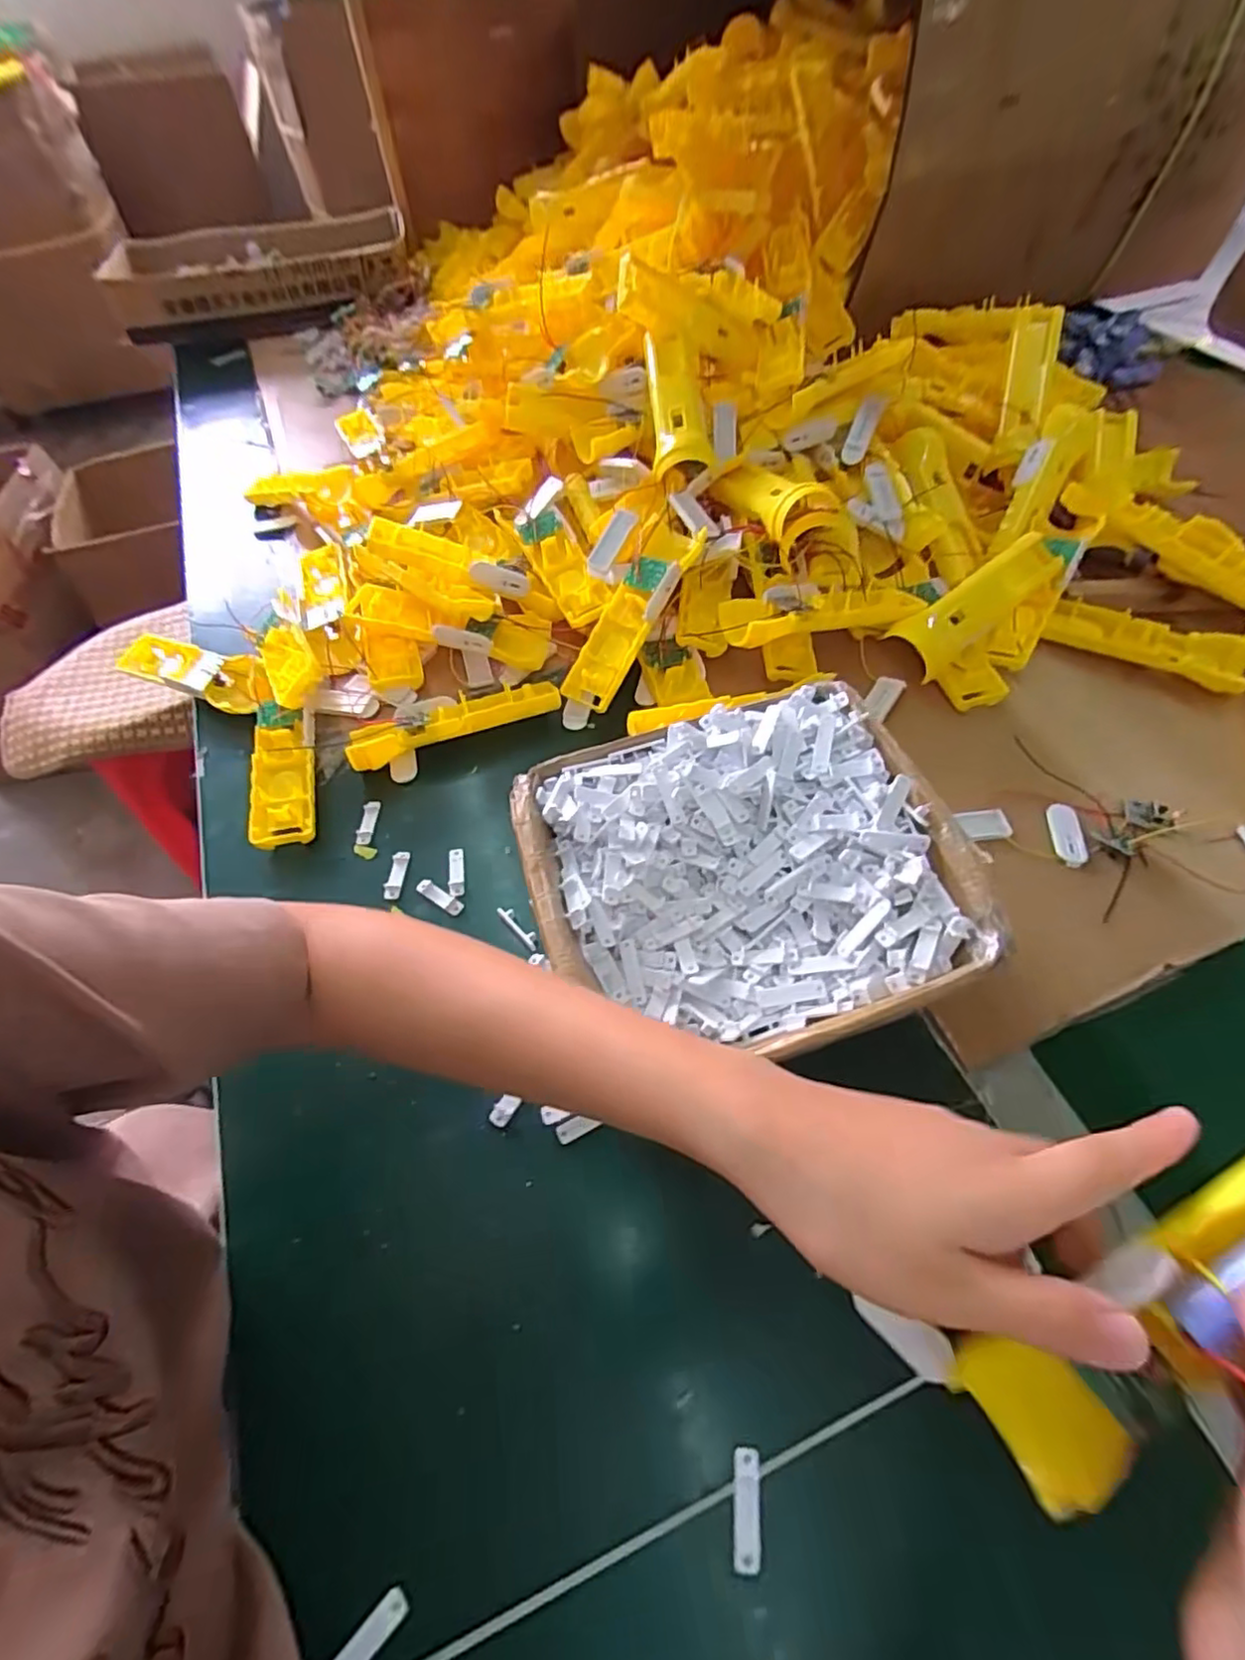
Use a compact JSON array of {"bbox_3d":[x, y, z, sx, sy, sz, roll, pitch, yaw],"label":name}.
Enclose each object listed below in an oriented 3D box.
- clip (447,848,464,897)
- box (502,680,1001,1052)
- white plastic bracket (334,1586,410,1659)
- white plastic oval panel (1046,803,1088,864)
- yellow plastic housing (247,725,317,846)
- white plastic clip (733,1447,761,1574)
[{"bbox_3d":[-0.117,0.029,0.457,0.011,0.004,0.037,-8,57,-2],"label":"clip"},{"bbox_3d":[0.065,0.030,0.392,0.227,0.083,0.198,-13,58,-5],"label":"box"},{"bbox_3d":[-0.102,0.321,0.256,0.038,0.004,0.010,-40,64,-20],"label":"white plastic bracket"},{"bbox_3d":[0.304,0.001,0.445,0.022,0.004,0.048,7,58,8],"label":"white plastic oval panel"},{"bbox_3d":[-0.255,-0.034,0.489,0.042,0.022,0.100,-13,58,-5],"label":"yellow plastic housing"},{"bbox_3d":[0.052,0.285,0.274,0.011,0.005,0.037,4,58,6],"label":"white plastic clip"}]

